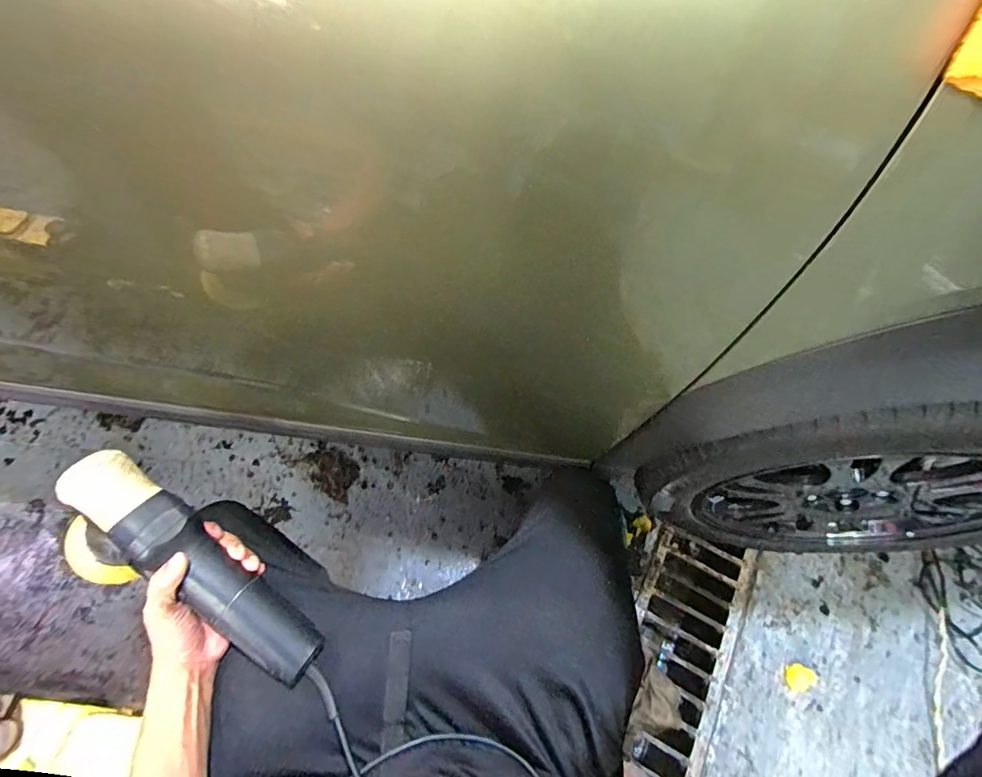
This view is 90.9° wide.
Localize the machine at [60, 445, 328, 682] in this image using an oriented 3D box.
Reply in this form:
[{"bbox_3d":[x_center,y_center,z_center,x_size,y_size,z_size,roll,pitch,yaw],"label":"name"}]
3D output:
[{"bbox_3d":[-0.310,0.204,0.506,0.288,0.125,0.115,38,66,-2],"label":"machine"}]

